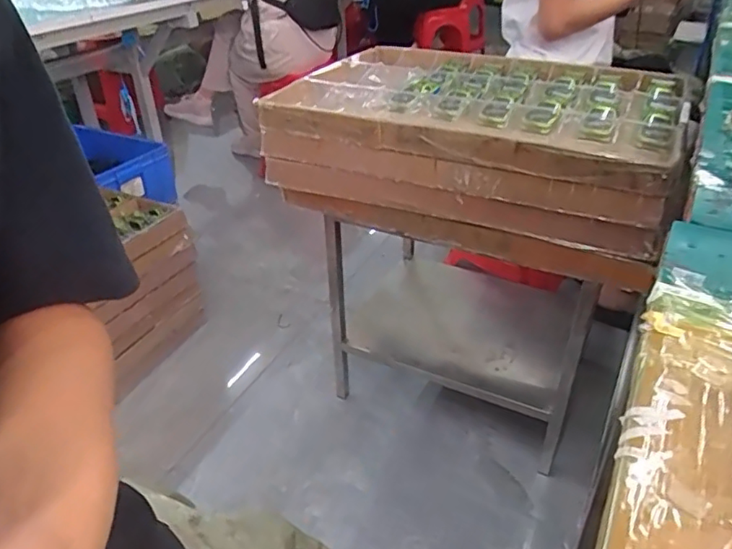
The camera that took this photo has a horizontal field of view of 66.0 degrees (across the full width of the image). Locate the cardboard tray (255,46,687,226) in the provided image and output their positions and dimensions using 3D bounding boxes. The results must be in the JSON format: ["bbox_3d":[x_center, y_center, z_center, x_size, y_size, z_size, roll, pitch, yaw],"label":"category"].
[{"bbox_3d":[0.187,-0.284,0.991,0.631,0.100,0.439,15,37,24],"label":"cardboard tray"}]

